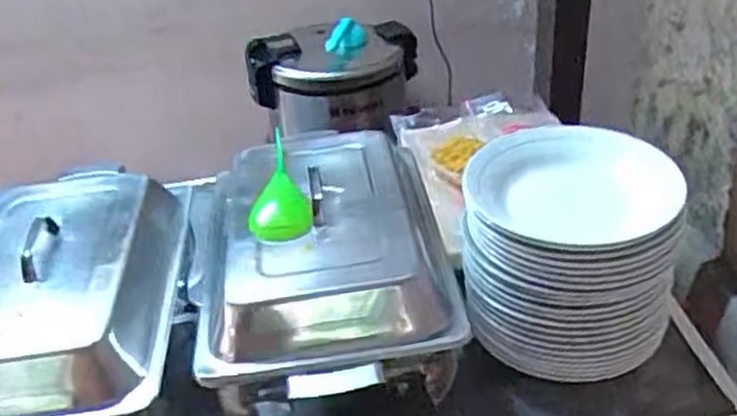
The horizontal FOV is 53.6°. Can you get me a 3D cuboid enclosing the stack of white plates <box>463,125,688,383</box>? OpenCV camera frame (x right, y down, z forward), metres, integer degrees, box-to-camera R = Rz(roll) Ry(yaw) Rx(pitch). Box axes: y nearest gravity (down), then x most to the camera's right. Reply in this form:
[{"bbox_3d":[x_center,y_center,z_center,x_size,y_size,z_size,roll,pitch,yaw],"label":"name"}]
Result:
[{"bbox_3d":[0.226,0.047,0.839,0.218,0.188,0.204,8,37,20],"label":"stack of white plates"}]

